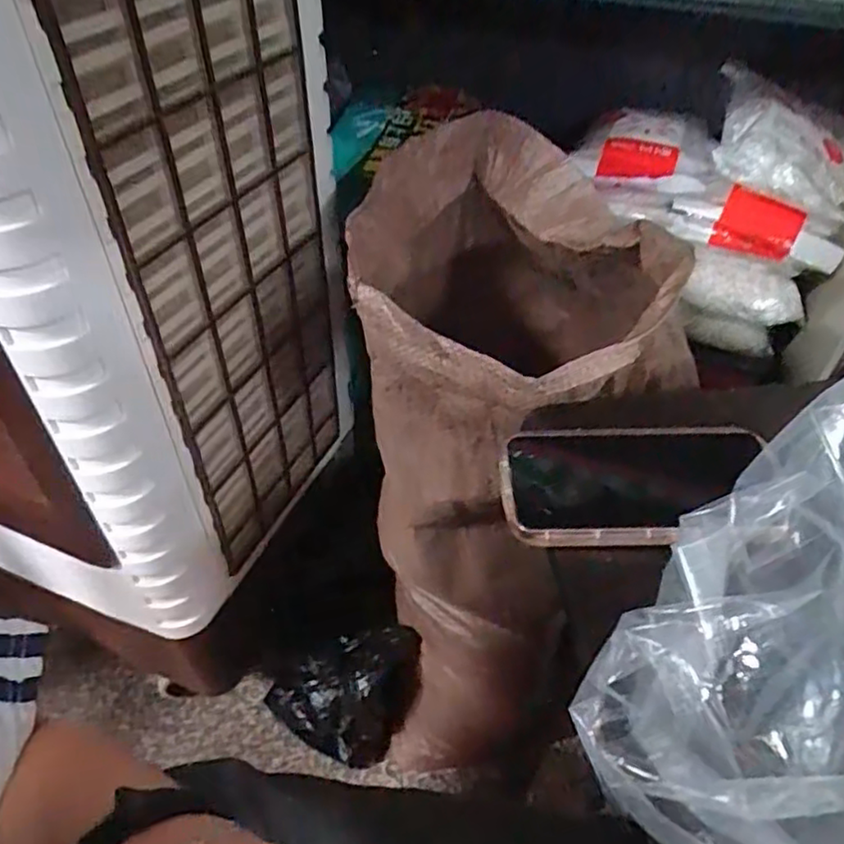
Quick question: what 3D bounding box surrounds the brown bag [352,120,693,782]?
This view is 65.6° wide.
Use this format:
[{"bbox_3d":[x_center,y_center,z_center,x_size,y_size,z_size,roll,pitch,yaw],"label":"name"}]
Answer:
[{"bbox_3d":[0.079,0.073,0.785,0.254,0.688,0.401,0,45,2],"label":"brown bag"}]

